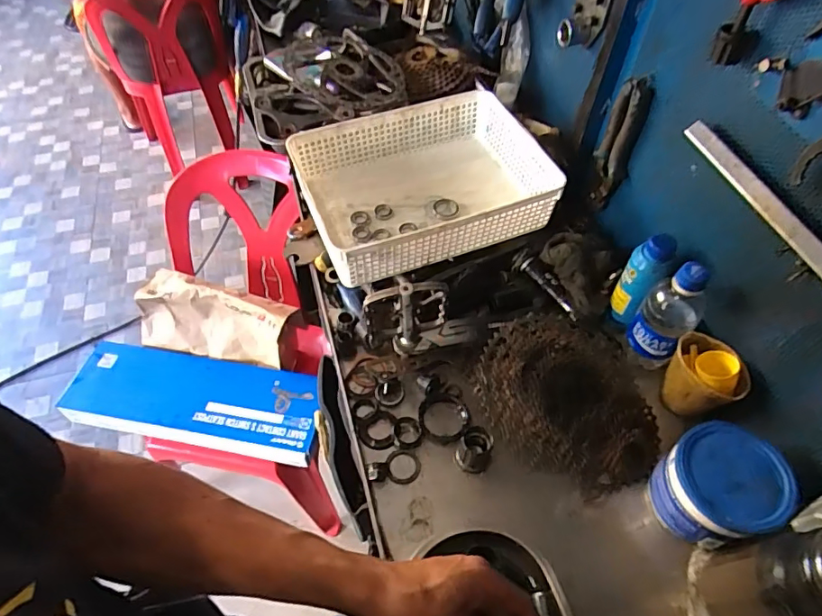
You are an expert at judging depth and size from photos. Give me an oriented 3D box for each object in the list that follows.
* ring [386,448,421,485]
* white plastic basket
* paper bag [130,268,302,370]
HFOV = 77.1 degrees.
[{"bbox_3d":[-0.009,0.180,0.581,0.040,0.008,0.039,0,53,-1],"label":"ring"},{"bbox_3d":[0.019,-0.180,0.752,0.336,0.089,0.253,-18,56,-14],"label":"white plastic basket"},{"bbox_3d":[-0.406,0.027,1.070,0.324,0.139,0.115,13,54,9],"label":"paper bag"}]

